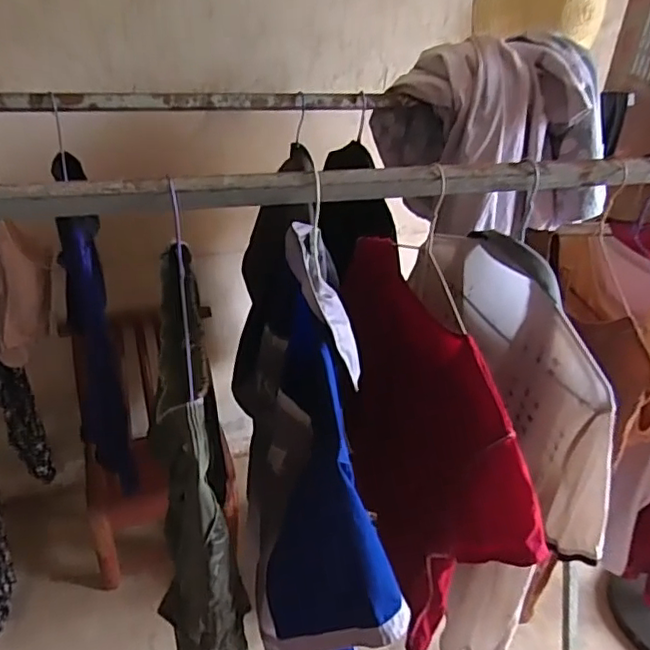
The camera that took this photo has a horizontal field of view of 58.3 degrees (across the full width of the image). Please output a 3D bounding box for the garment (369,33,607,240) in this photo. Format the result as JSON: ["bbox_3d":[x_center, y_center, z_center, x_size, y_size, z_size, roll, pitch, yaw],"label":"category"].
[{"bbox_3d":[0.344,-0.376,1.182,0.437,0.339,0.242,24,37,29],"label":"garment"}]

